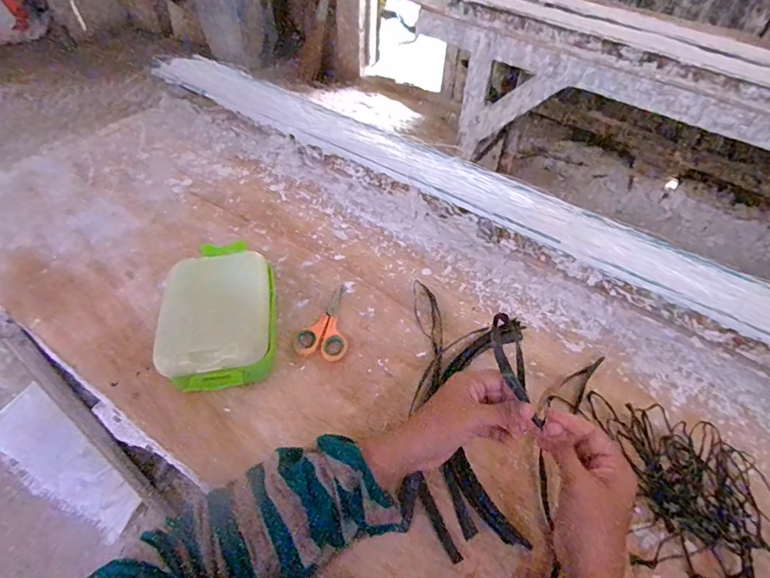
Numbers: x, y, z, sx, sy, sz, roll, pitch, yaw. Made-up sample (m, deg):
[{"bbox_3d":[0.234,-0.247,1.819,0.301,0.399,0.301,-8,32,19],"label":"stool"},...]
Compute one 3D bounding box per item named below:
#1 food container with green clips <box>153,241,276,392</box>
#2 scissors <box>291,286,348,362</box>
[{"bbox_3d":[-0.187,0.029,0.529,0.124,0.073,0.189,-6,48,-10],"label":"food container with green clips"},{"bbox_3d":[-0.063,0.040,0.571,0.059,0.008,0.117,19,49,12],"label":"scissors"}]

